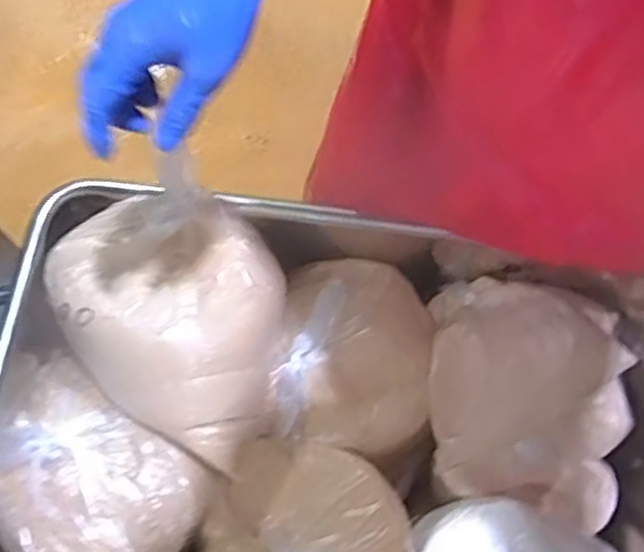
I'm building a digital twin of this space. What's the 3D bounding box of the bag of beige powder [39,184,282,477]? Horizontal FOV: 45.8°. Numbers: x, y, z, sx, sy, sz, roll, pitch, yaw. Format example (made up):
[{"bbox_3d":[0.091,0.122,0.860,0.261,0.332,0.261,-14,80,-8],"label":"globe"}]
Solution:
[{"bbox_3d":[-0.143,0.035,0.768,0.259,0.106,0.223,29,75,7],"label":"bag of beige powder"}]

